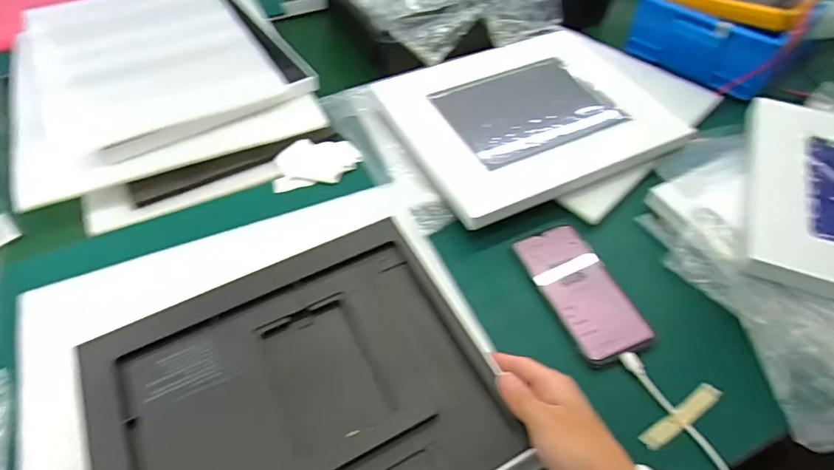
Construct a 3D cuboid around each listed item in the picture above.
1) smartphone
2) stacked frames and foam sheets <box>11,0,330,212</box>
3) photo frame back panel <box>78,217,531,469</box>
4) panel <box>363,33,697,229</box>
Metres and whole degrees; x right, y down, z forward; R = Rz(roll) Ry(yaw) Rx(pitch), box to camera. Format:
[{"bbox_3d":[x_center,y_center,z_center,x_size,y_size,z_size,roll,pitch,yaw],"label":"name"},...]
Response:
[{"bbox_3d":[0.157,0.050,0.492,0.068,0.014,0.146,-16,52,-14],"label":"smartphone"},{"bbox_3d":[-0.328,-0.210,0.651,0.334,0.061,0.372,-21,53,-17],"label":"stacked frames and foam sheets"},{"bbox_3d":[-0.096,0.124,0.398,0.291,0.012,0.239,-24,58,-16],"label":"photo frame back panel"},{"bbox_3d":[0.145,-0.154,0.628,0.324,0.029,0.258,-21,57,-14],"label":"panel"}]

